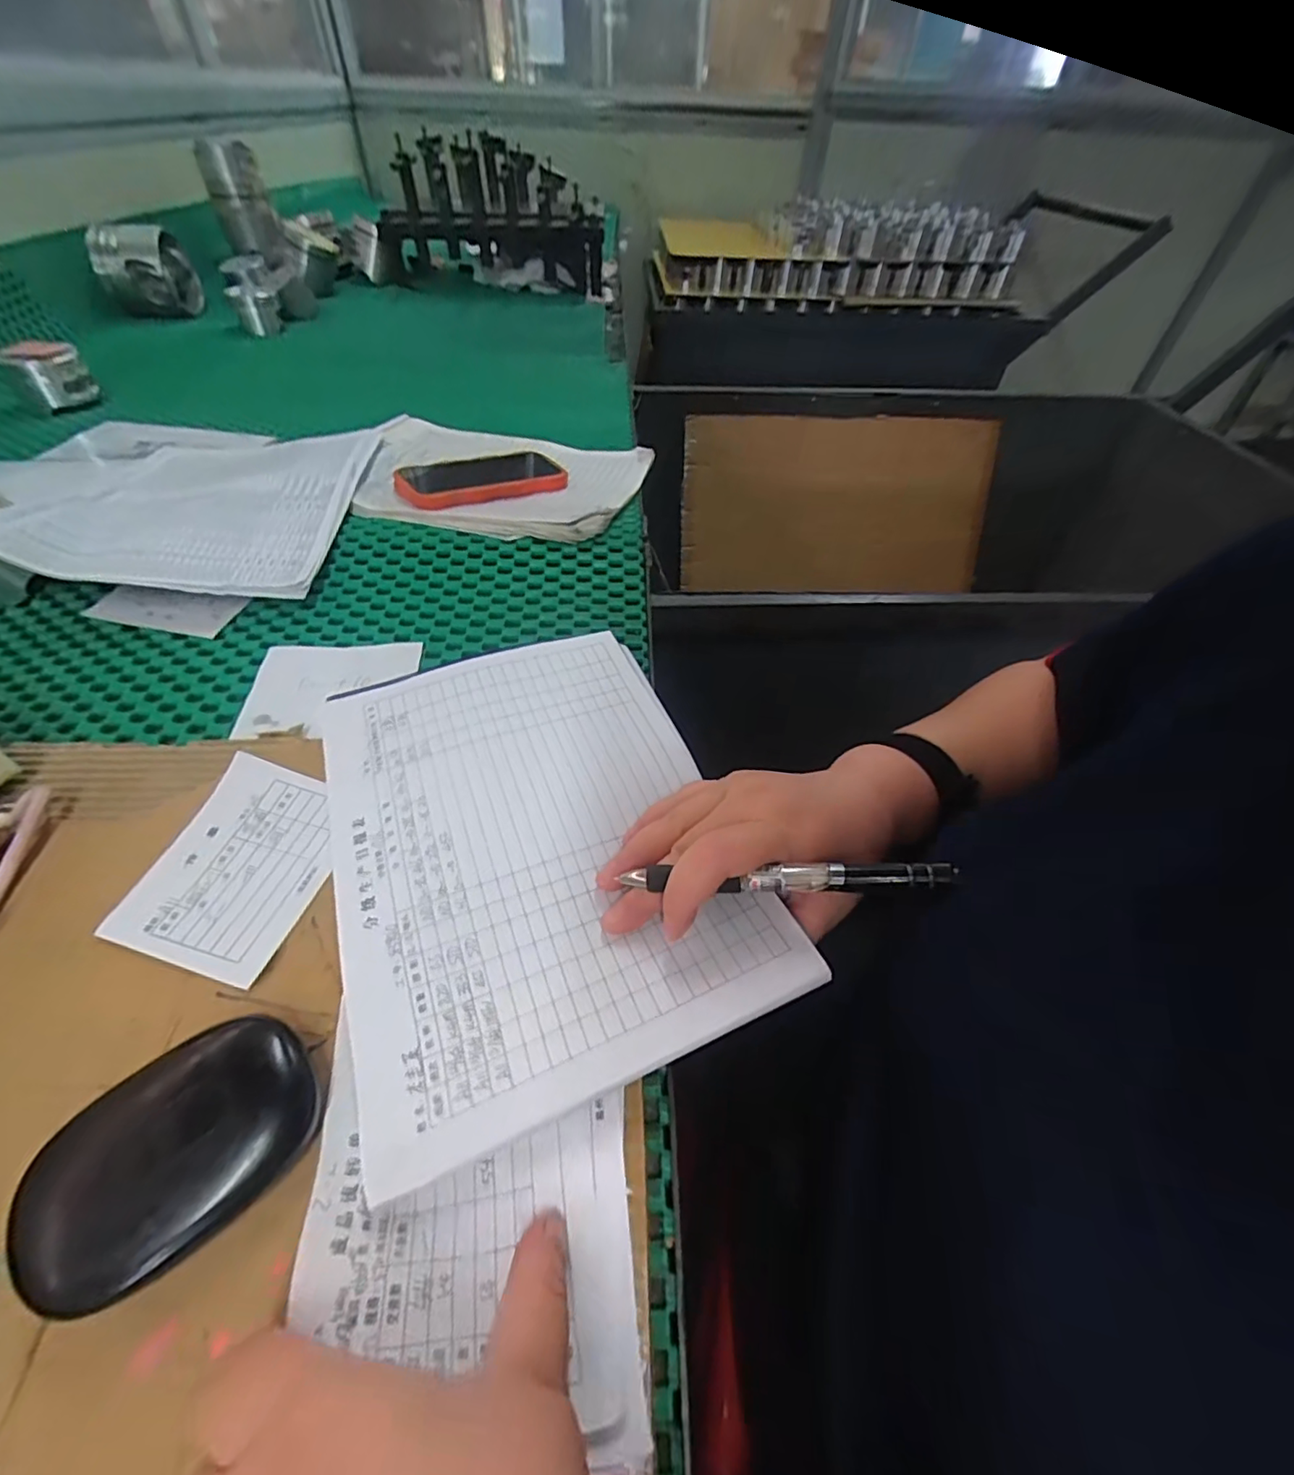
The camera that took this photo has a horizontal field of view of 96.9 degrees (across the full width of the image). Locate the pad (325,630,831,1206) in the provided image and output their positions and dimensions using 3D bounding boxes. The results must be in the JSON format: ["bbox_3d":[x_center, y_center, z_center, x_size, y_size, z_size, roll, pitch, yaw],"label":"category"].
[{"bbox_3d":[-0.064,0.035,0.305,0.187,0.011,0.280,-18,52,-14],"label":"pad"}]

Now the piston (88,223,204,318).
[{"bbox_3d":[-0.853,-0.796,0.980,0.118,0.131,0.118,-11,50,-12],"label":"piston"}]

